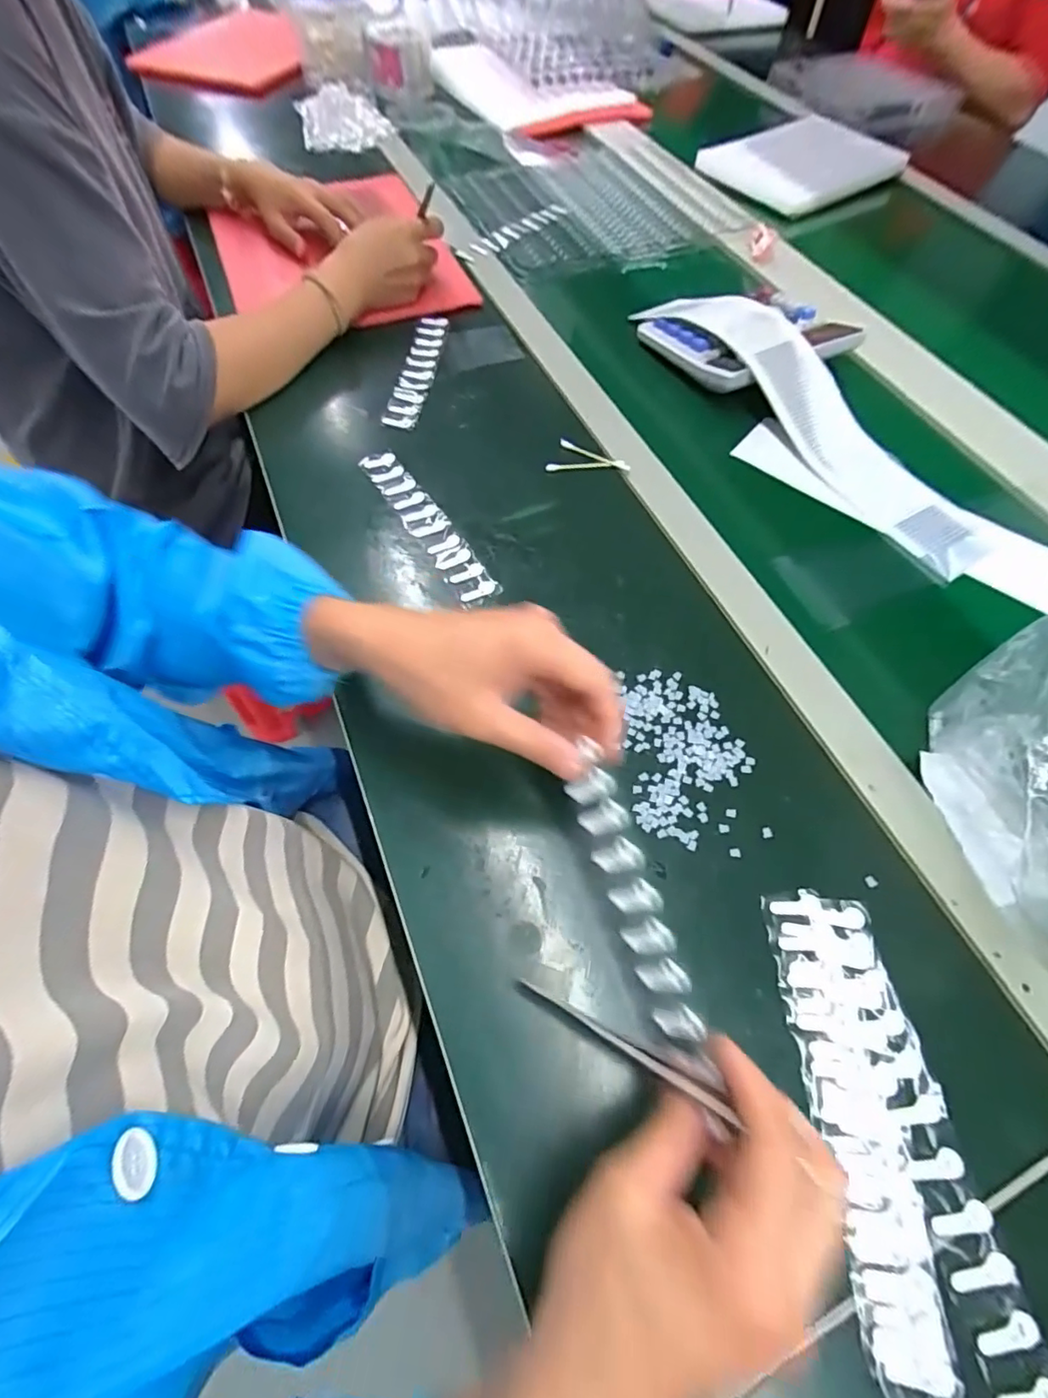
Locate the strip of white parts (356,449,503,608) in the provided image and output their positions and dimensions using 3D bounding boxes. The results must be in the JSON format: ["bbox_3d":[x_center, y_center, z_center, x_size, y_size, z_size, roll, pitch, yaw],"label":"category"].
[{"bbox_3d":[-0.083,-0.151,0.482,0.031,0.011,0.189,-30,66,-17],"label":"strip of white parts"}]

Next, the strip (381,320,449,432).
[{"bbox_3d":[-0.111,-0.351,0.594,0.036,0.009,0.190,7,61,2],"label":"strip"}]

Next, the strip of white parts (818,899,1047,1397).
[{"bbox_3d":[0.200,0.212,0.281,0.033,0.006,0.211,-7,61,-5],"label":"strip of white parts"}]

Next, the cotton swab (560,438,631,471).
[{"bbox_3d":[0.066,-0.228,0.529,0.074,0.009,0.007,32,65,15],"label":"cotton swab"}]

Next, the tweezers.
[{"bbox_3d":[0.044,0.161,0.264,0.111,0.006,0.008,14,55,35],"label":"tweezers"}]

